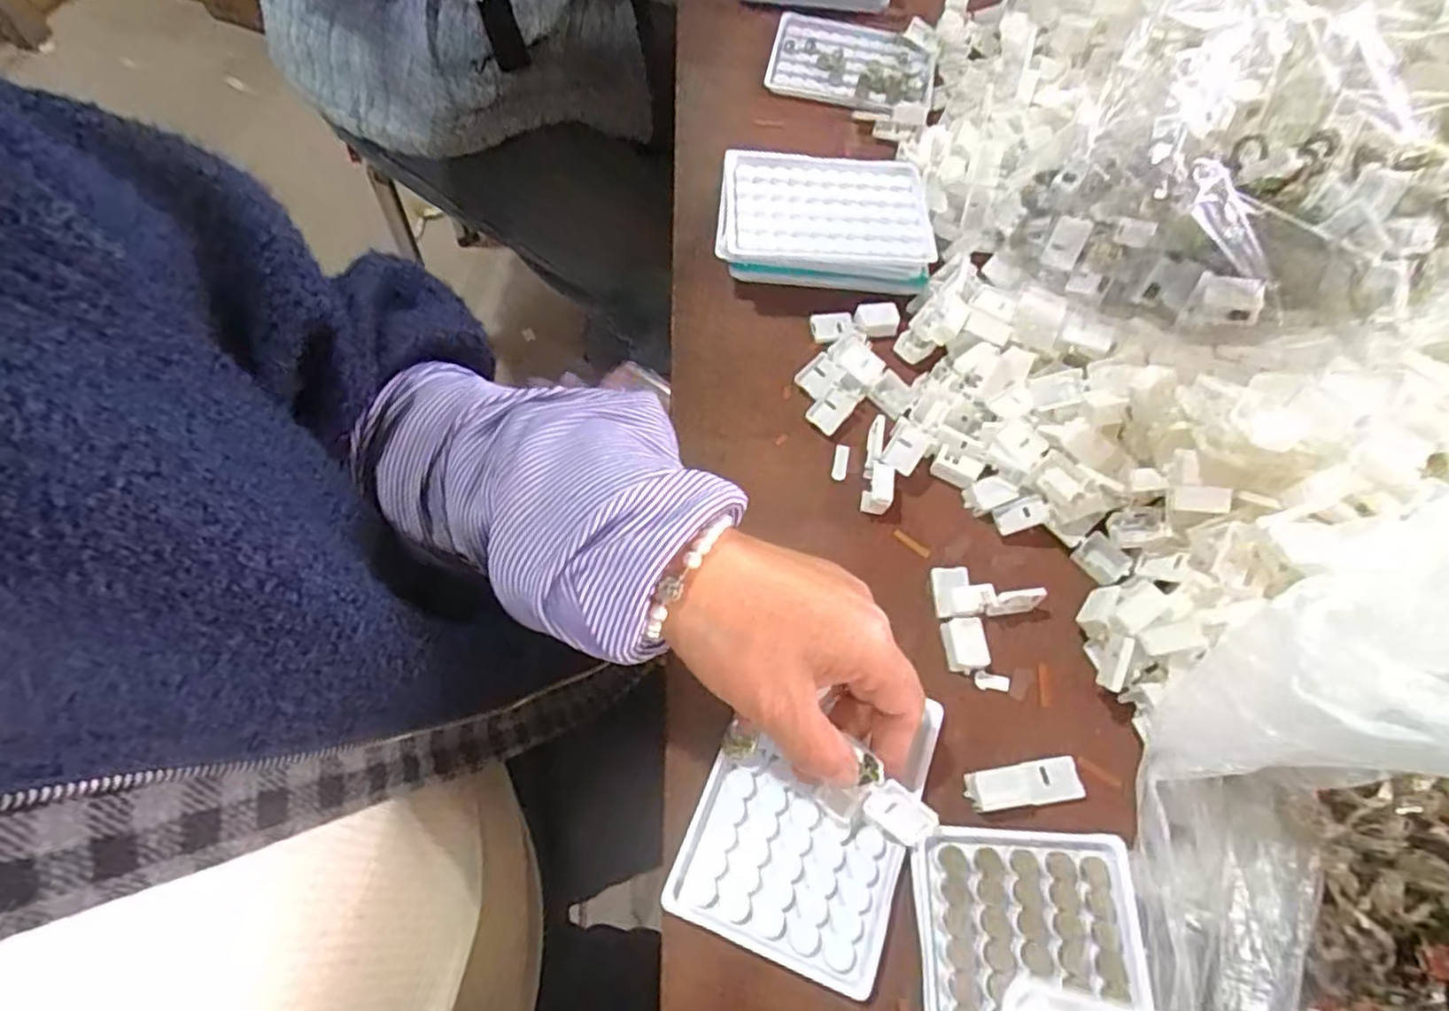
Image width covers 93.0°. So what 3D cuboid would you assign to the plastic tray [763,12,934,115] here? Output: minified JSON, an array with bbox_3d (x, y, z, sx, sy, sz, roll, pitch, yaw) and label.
[{"bbox_3d":[0.100,-0.351,0.550,0.129,0.010,0.095,16,65,4],"label":"plastic tray"}]

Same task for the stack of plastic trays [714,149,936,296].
[{"bbox_3d":[0.063,-0.186,0.452,0.135,0.034,0.100,3,65,-5],"label":"stack of plastic trays"}]

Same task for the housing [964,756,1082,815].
[{"bbox_3d":[0.143,0.133,0.326,0.055,0.011,0.019,-6,66,-6],"label":"housing"}]

